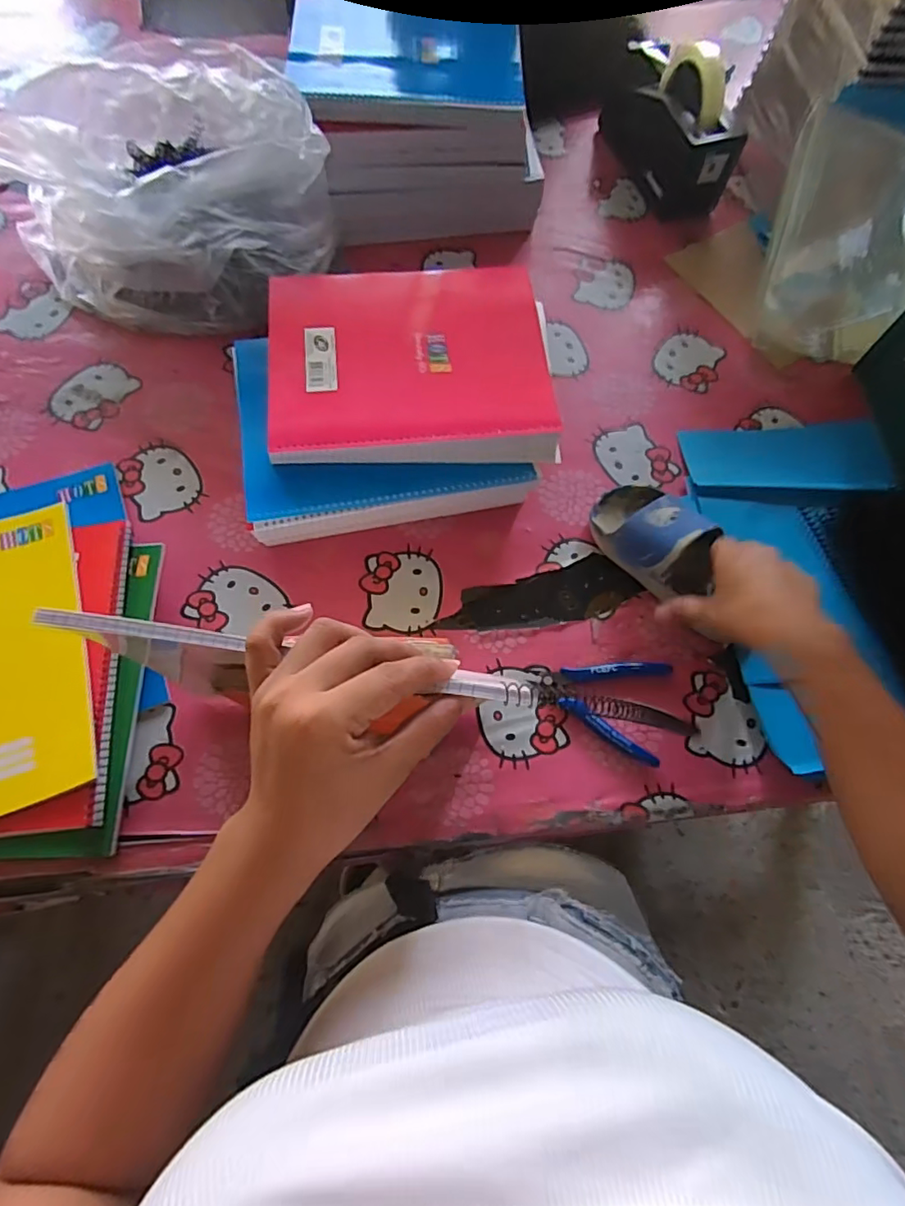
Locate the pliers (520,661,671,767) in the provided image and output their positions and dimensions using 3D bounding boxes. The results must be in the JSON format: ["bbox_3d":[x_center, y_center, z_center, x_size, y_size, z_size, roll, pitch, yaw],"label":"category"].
[{"bbox_3d":[0.124,0.076,0.478,0.116,0.016,0.086,20,70,5],"label":"pliers"}]

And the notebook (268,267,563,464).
[{"bbox_3d":[-0.036,-0.221,0.512,0.249,0.024,0.202,-4,70,-3],"label":"notebook"}]

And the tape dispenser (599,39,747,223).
[{"bbox_3d":[0.264,-0.587,0.677,0.078,0.114,0.200,-18,71,-8],"label":"tape dispenser"}]

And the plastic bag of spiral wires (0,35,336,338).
[{"bbox_3d":[-0.288,-0.411,0.568,0.258,0.147,0.263,-42,76,-15],"label":"plastic bag of spiral wires"}]

